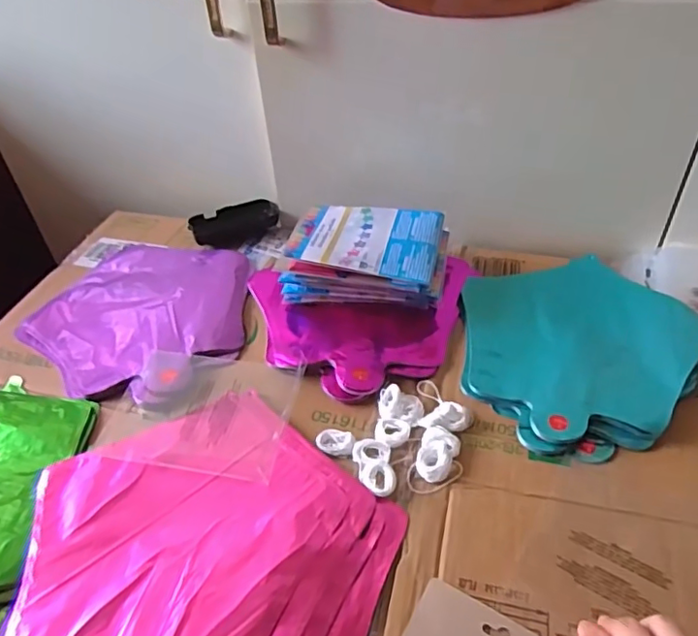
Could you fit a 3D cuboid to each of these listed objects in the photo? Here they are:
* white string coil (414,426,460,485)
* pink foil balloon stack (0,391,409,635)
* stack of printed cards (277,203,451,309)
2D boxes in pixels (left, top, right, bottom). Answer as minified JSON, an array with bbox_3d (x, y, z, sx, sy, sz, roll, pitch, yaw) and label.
[{"bbox_3d":[0.072,0.109,0.469,0.030,0.010,0.048,10,44,15],"label":"white string coil"},{"bbox_3d":[-0.107,0.170,0.413,0.275,0.019,0.235,22,48,26],"label":"pink foil balloon stack"},{"bbox_3d":[0.018,-0.063,0.622,0.166,0.064,0.117,6,43,11],"label":"stack of printed cards"}]

